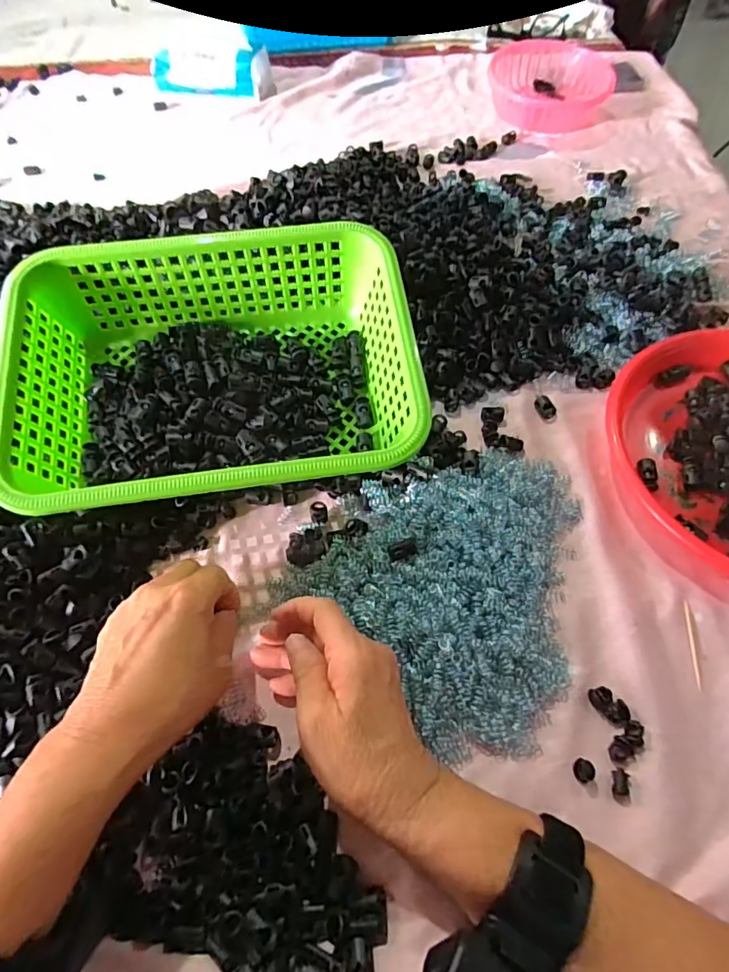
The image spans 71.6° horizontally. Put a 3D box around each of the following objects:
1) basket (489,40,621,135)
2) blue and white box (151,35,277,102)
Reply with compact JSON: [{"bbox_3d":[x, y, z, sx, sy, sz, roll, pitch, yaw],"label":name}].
[{"bbox_3d":[0.271,-0.590,0.742,0.168,0.047,0.189,15,61,10],"label":"basket"},{"bbox_3d":[-0.231,-0.634,0.773,0.171,0.060,0.079,8,60,6],"label":"blue and white box"}]

